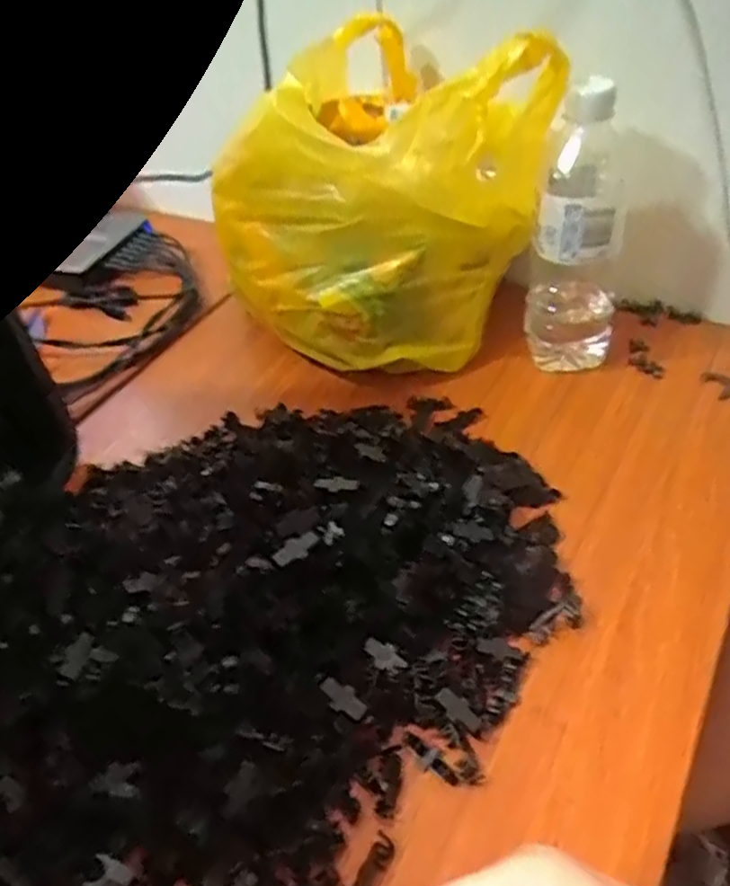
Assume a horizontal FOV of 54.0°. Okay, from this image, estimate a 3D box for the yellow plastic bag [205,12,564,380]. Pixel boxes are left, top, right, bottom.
[{"bbox_3d":[0.015,-0.177,0.562,0.226,0.227,0.163,28,53,32],"label":"yellow plastic bag"}]

